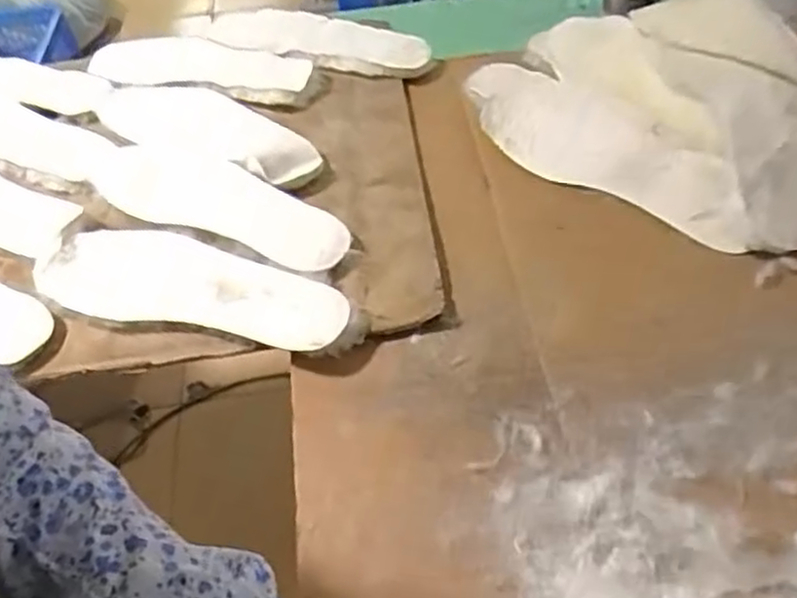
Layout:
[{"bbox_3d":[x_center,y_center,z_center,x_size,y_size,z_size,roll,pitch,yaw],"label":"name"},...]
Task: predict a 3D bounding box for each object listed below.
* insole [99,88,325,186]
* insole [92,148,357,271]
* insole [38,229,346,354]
[{"bbox_3d":[-0.191,-0.174,0.717,0.262,0.022,0.090,20,57,21],"label":"insole"},{"bbox_3d":[-0.165,-0.094,0.648,0.284,0.015,0.083,22,57,22],"label":"insole"},{"bbox_3d":[-0.170,-0.017,0.582,0.275,0.016,0.086,10,53,14],"label":"insole"}]

